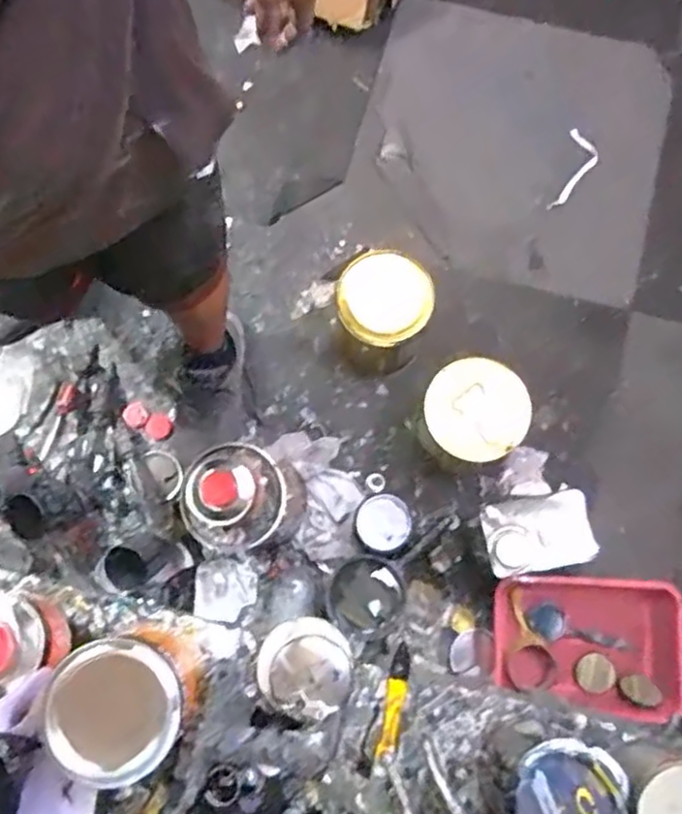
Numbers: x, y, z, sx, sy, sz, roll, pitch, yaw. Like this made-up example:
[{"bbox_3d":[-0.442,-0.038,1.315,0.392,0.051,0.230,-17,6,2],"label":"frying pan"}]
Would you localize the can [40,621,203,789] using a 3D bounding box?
[{"bbox_3d":[-0.184,0.251,0.594,0.099,0.137,0.099,0,80,0],"label":"can"}]

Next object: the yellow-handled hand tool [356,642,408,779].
[{"bbox_3d":[0.046,0.285,0.640,0.025,0.022,0.121,18,87,5],"label":"yellow-handled hand tool"}]

